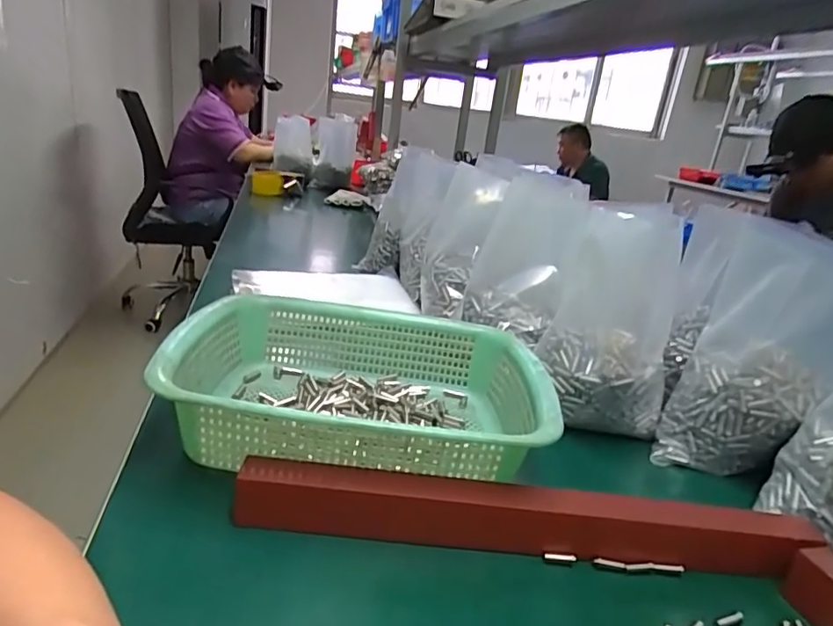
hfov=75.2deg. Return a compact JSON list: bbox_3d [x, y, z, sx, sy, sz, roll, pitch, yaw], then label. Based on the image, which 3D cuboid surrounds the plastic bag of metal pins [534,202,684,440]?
[{"bbox_3d":[0.193,0.010,0.546,0.117,0.186,0.119,15,22,19],"label":"plastic bag of metal pins"}]

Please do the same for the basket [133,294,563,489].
[{"bbox_3d":[-0.043,0.058,0.462,0.289,0.073,0.225,5,20,-5],"label":"basket"}]

